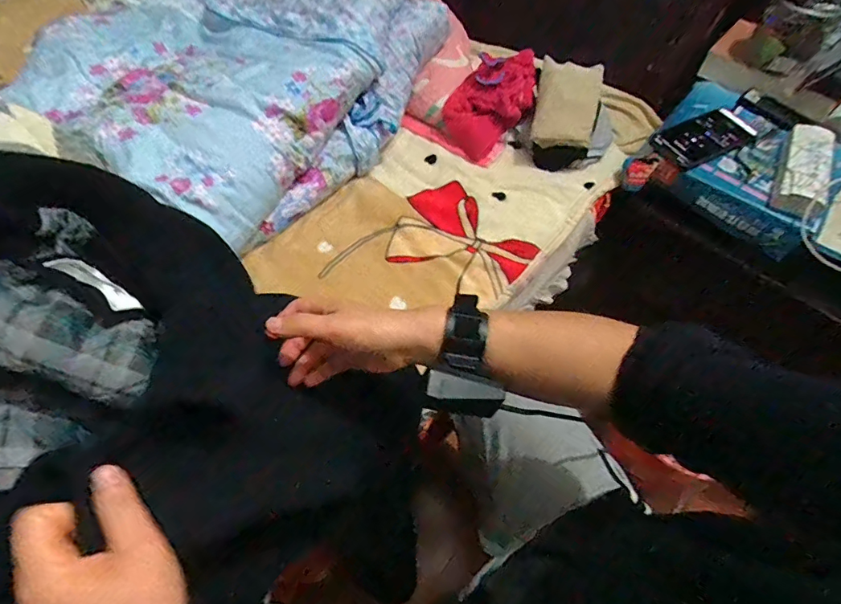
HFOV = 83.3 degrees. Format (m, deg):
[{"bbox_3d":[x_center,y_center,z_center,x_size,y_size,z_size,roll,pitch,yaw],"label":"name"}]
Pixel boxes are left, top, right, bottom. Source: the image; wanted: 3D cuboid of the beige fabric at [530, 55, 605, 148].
[{"bbox_3d":[0.234,-0.324,0.749,0.096,0.083,0.139,12,59,8],"label":"beige fabric"}]

